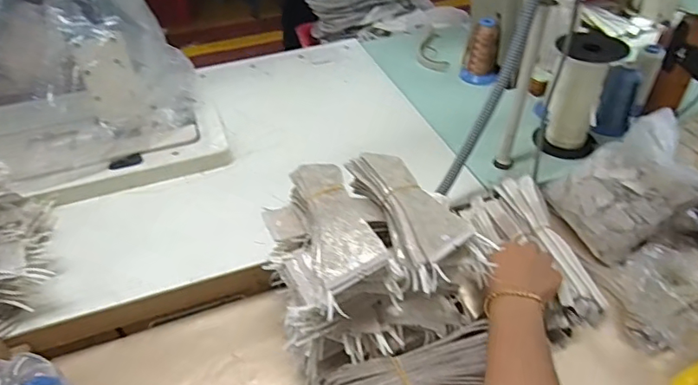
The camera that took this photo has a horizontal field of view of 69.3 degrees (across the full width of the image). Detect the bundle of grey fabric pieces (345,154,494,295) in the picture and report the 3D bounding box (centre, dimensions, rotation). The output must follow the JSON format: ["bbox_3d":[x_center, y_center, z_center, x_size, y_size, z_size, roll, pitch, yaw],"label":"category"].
[{"bbox_3d":[0.063,0.020,0.517,0.079,0.034,0.186,-18,46,-17],"label":"bundle of grey fabric pieces"}]

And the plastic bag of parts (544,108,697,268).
[{"bbox_3d":[0.362,-0.013,0.658,0.136,0.124,0.135,-15,45,-14],"label":"plastic bag of parts"}]

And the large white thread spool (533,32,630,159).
[{"bbox_3d":[0.346,-0.150,0.765,0.089,0.162,0.106,14,45,16],"label":"large white thread spool"}]

